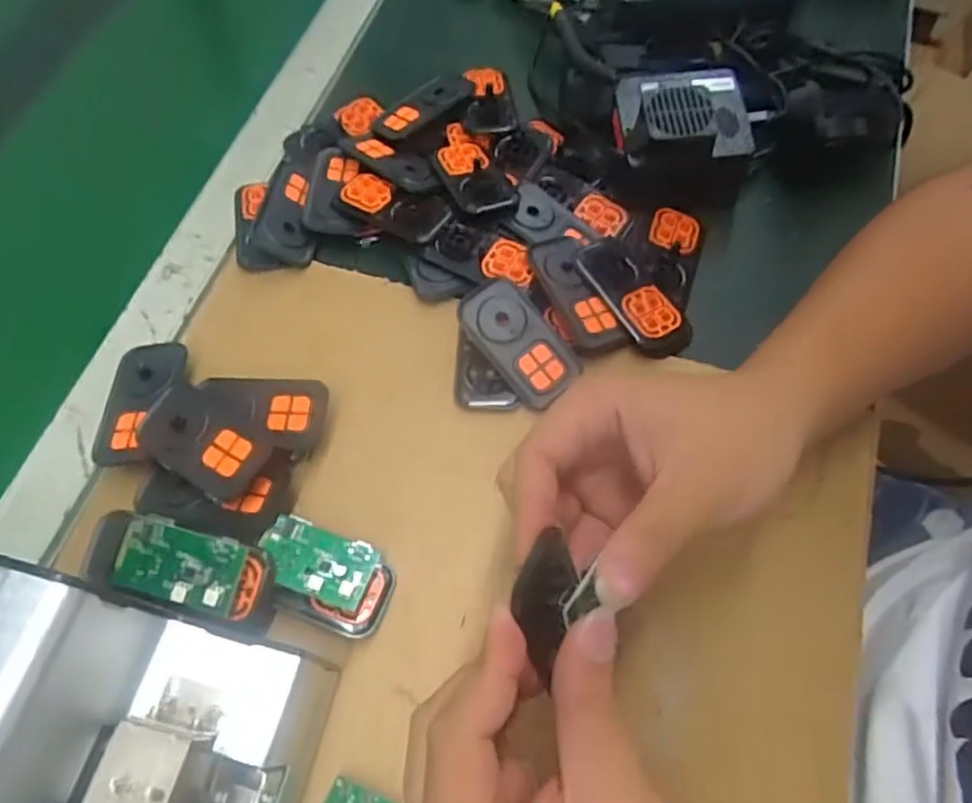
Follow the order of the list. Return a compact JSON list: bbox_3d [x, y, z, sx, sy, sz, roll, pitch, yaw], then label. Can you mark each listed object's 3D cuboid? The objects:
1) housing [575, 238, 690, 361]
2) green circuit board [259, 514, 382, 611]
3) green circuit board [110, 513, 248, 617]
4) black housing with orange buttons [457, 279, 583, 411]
[{"bbox_3d":[0.086,-0.063,0.393,0.037,0.011,0.081,-29,68,-12],"label":"housing"},{"bbox_3d":[-0.081,0.075,0.319,0.054,0.008,0.033,21,55,3],"label":"green circuit board"},{"bbox_3d":[-0.137,0.073,0.300,0.056,0.008,0.034,15,80,7],"label":"green circuit board"},{"bbox_3d":[0.018,-0.035,0.375,0.039,0.014,0.073,-37,70,-15],"label":"black housing with orange buttons"}]

